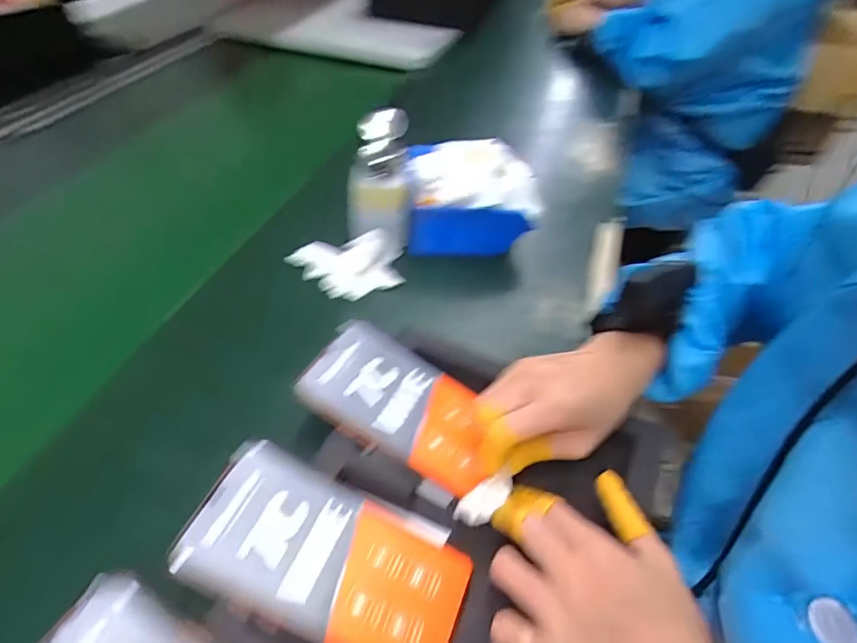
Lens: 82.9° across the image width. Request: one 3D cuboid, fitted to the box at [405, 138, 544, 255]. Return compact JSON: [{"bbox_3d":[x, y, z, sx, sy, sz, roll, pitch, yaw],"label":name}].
[{"bbox_3d":[0.047,-0.142,0.534,0.140,0.095,0.117,0,48,-3],"label":"box"}]

